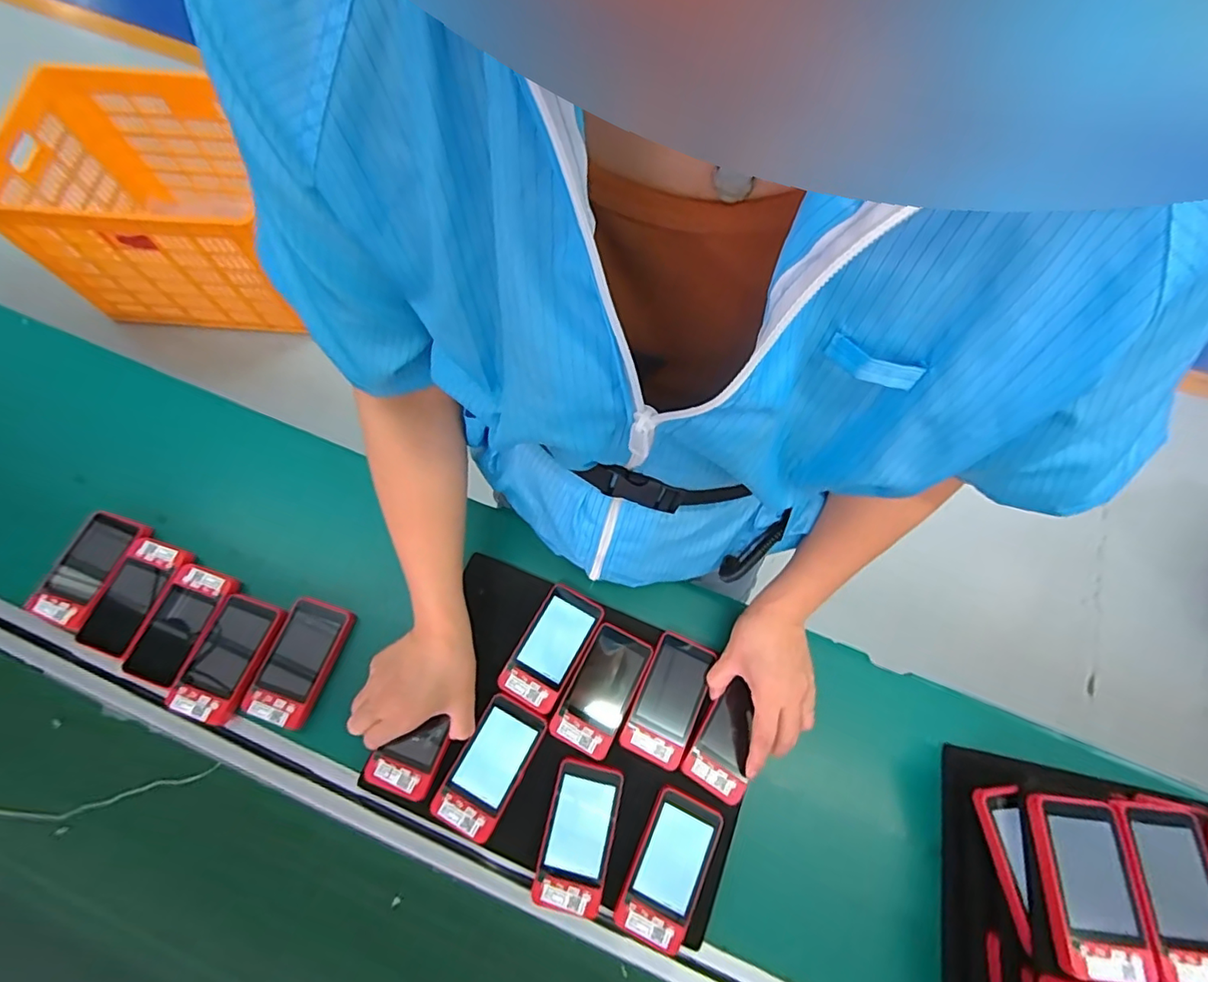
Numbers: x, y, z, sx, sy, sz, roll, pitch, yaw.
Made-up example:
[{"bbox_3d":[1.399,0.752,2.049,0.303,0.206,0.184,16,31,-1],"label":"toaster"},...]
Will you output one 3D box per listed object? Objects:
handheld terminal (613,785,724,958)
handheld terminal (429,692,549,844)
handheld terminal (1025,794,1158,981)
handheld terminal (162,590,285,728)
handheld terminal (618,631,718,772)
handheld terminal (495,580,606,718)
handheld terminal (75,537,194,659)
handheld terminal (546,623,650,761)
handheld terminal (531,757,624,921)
[{"bbox_3d":[0.060,0.342,0.499,0.064,0.012,0.121,25,71,7],"label":"handheld terminal"},{"bbox_3d":[-0.108,0.260,0.523,0.063,0.008,0.120,28,72,8],"label":"handheld terminal"},{"bbox_3d":[0.386,0.314,0.439,0.067,0.037,0.123,9,70,1],"label":"handheld terminal"},{"bbox_3d":[-0.385,0.171,0.563,0.068,0.013,0.119,19,71,5],"label":"handheld terminal"},{"bbox_3d":[0.065,0.207,0.552,0.062,0.008,0.120,24,71,7],"label":"handheld terminal"},{"bbox_3d":[-0.054,0.159,0.566,0.061,0.010,0.120,28,72,8],"label":"handheld terminal"},{"bbox_3d":[-0.494,0.109,0.573,0.066,0.013,0.117,20,71,6],"label":"handheld terminal"},{"bbox_3d":[-0.002,0.199,0.553,0.062,0.011,0.119,27,71,8],"label":"handheld terminal"},{"bbox_3d":[-0.024,0.317,0.506,0.062,0.013,0.120,13,70,3],"label":"handheld terminal"}]

